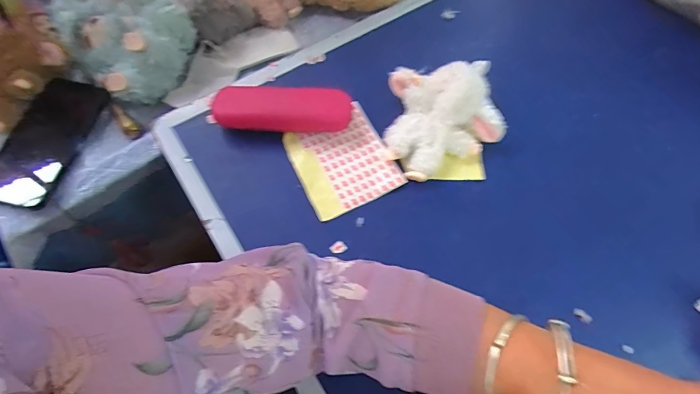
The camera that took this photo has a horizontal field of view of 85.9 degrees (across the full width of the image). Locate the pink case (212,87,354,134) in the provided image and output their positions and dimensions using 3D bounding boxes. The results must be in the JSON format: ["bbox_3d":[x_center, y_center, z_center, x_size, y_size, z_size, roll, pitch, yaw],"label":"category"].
[{"bbox_3d":[-0.074,-0.097,0.420,0.152,0.045,0.047,0,68,-3],"label":"pink case"}]

